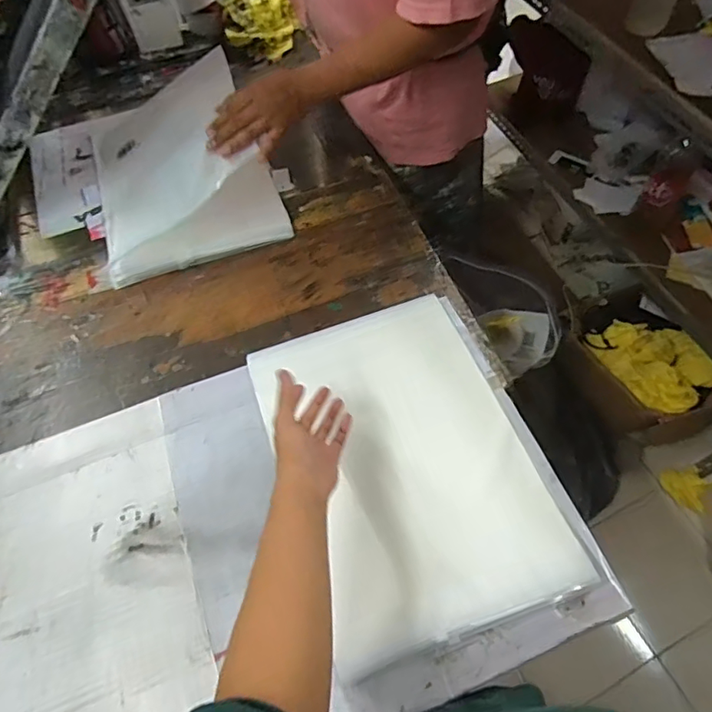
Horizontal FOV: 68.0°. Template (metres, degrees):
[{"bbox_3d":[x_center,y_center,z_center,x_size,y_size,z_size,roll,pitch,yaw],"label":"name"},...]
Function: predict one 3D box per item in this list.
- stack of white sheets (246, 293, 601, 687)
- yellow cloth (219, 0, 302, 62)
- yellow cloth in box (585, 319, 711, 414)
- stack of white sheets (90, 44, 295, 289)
[{"bbox_3d":[0.057,0.115,0.664,0.293,0.025,0.427,-19,60,-8],"label":"stack of white sheets"},{"bbox_3d":[-0.212,-0.737,1.165,0.158,0.081,0.167,-12,59,-3],"label":"yellow cloth"},{"bbox_3d":[0.823,0.016,1.457,0.231,0.079,0.299,-25,61,-11],"label":"yellow cloth in box"},{"bbox_3d":[-0.310,-0.341,0.897,0.295,0.139,0.376,-18,60,-7],"label":"stack of white sheets"}]

